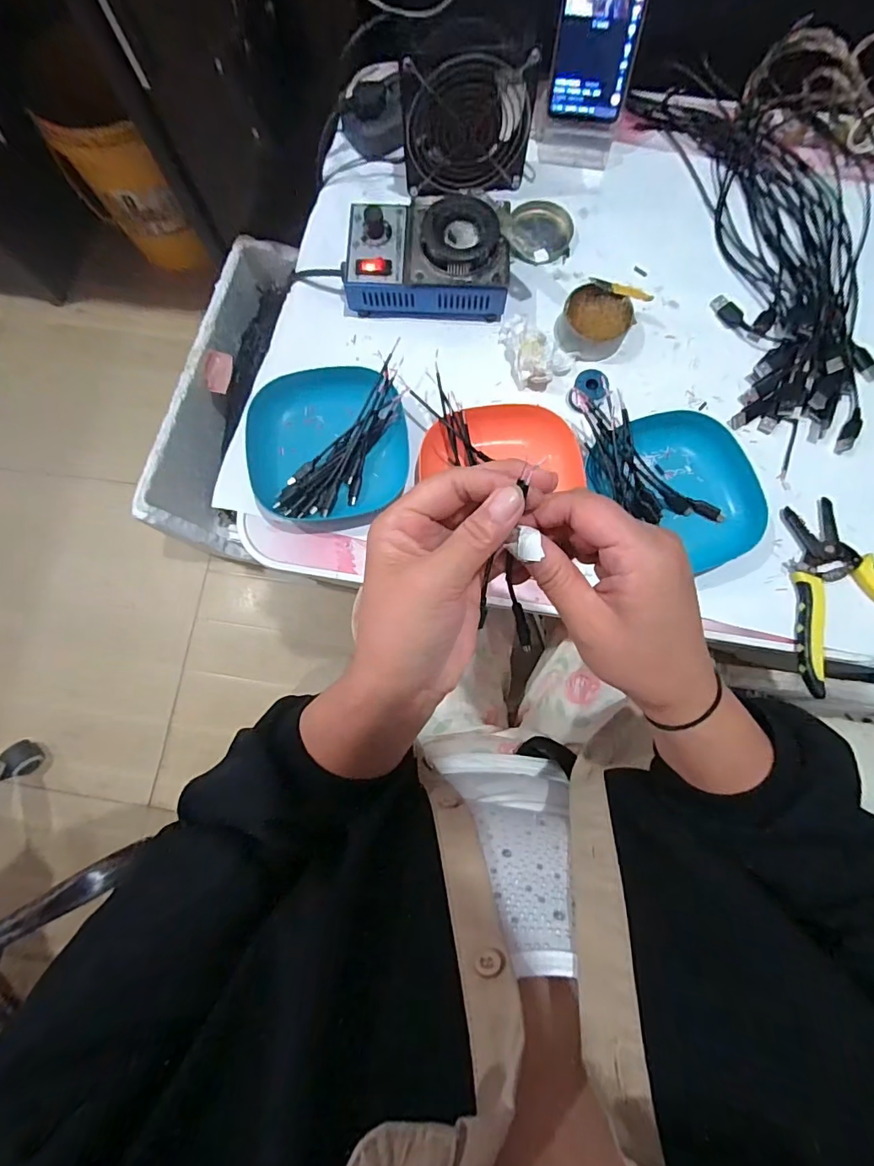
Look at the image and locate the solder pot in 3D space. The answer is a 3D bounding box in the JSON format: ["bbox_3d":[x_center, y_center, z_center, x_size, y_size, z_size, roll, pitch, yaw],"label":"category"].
[{"bbox_3d":[-0.008,-0.306,0.462,0.150,0.058,0.099,3,80,1],"label":"solder pot"}]

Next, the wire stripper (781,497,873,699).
[{"bbox_3d":[0.358,0.008,0.421,0.114,0.019,0.162,-3,80,0],"label":"wire stripper"}]

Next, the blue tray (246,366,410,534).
[{"bbox_3d":[-0.096,-0.124,0.442,0.138,0.043,0.146,-10,80,-1],"label":"blue tray"}]

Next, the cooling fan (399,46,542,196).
[{"bbox_3d":[0.029,-0.424,0.462,0.118,0.111,0.032,-3,80,0],"label":"cooling fan"}]

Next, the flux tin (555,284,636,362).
[{"bbox_3d":[0.150,-0.244,0.468,0.064,0.028,0.059,0,80,1],"label":"flux tin"}]

